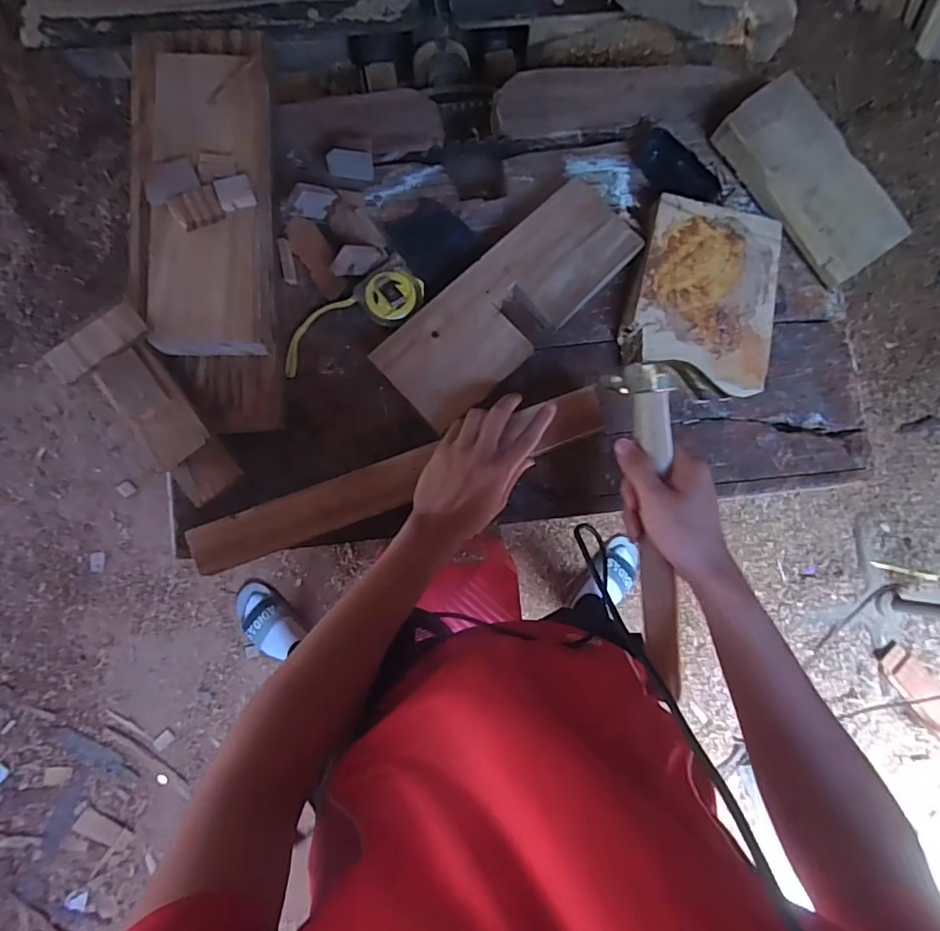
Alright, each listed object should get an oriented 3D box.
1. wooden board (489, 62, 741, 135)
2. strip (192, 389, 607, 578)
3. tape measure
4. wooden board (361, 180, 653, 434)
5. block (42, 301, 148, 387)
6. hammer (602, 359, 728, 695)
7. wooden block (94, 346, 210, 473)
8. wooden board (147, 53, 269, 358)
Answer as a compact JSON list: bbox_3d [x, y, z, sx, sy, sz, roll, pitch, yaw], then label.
[{"bbox_3d":[0.189,-0.476,0.680,0.323,0.017,0.089,-11,84,-6],"label":"wooden board"},{"bbox_3d":[-0.065,0.013,0.552,0.445,0.017,0.053,-20,86,-7],"label":"strip"},{"bbox_3d":[-0.132,-0.161,0.586,0.178,0.029,0.068,-37,87,-8],"label":"tape measure"},{"bbox_3d":[0.046,-0.186,0.587,0.117,0.017,0.322,45,81,2],"label":"wooden board"},{"bbox_3d":[-0.339,-0.110,0.474,0.086,0.013,0.032,-40,87,-8],"label":"block"},{"bbox_3d":[0.173,0.062,0.471,0.052,0.092,0.303,-5,97,-7],"label":"hammer"},{"bbox_3d":[-0.295,-0.055,0.488,0.050,0.020,0.111,-34,87,-8],"label":"wooden block"},{"bbox_3d":[-0.264,-0.268,0.533,0.103,0.034,0.317,-2,83,-5],"label":"wooden board"}]

